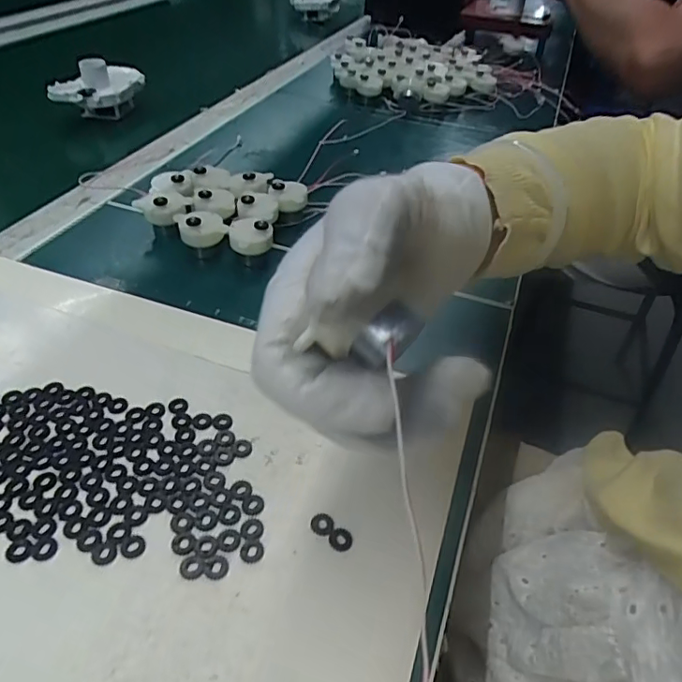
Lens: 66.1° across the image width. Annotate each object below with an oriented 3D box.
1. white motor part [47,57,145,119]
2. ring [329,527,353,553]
[{"bbox_3d":[-0.263,-0.274,0.574,0.101,0.055,0.048,-25,51,-28],"label":"white motor part"},{"bbox_3d":[0.000,0.091,0.241,0.011,0.004,0.010,3,43,-3],"label":"ring"}]

